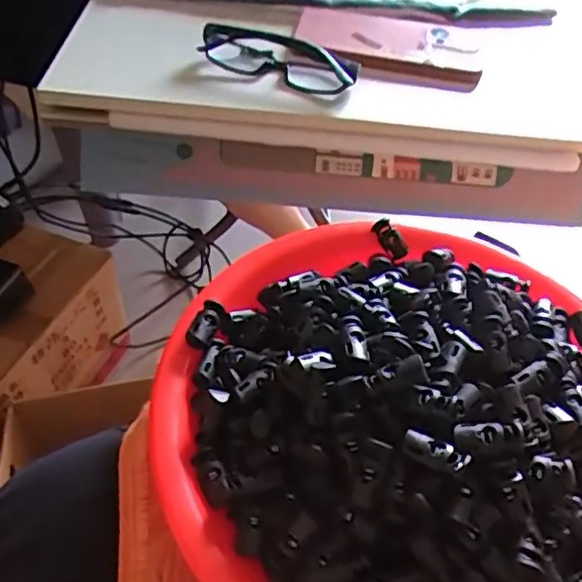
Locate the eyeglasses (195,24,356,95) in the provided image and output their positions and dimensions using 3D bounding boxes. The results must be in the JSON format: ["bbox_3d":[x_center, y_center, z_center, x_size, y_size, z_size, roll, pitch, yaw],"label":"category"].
[{"bbox_3d":[-0.010,-0.197,0.534,0.132,0.039,0.060,29,53,19],"label":"eyeglasses"}]

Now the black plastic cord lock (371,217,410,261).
[{"bbox_3d":[0.063,-0.033,0.392,0.027,0.009,0.012,51,54,-12],"label":"black plastic cord lock"}]

